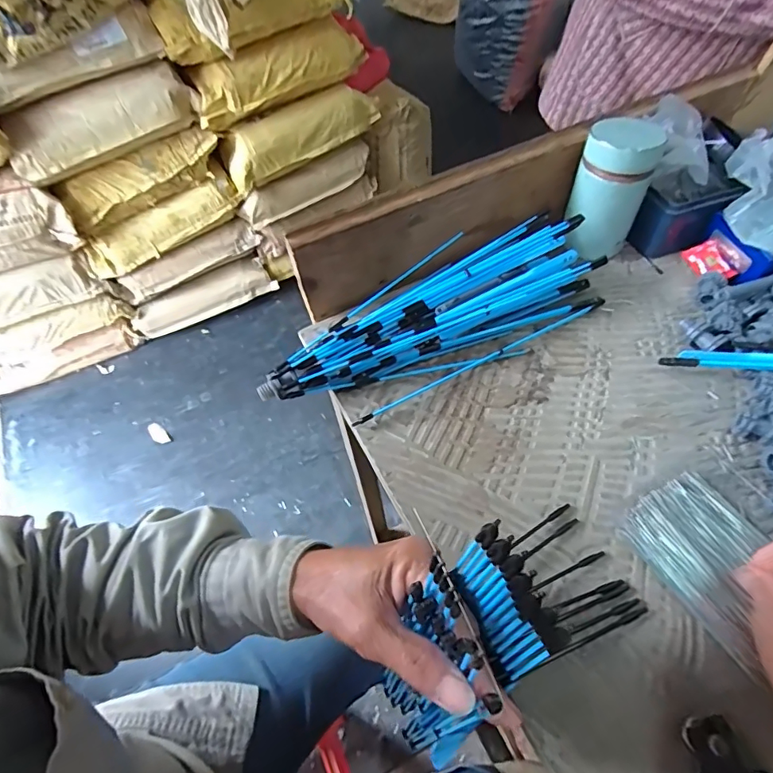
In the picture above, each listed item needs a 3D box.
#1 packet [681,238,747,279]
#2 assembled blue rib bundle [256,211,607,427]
[{"bbox_3d":[0.321,-0.123,0.476,0.038,0.008,0.046,-31,67,21],"label":"packet"},{"bbox_3d":[0.040,-0.061,0.431,0.313,0.057,0.107,-25,57,-12],"label":"assembled blue rib bundle"}]

